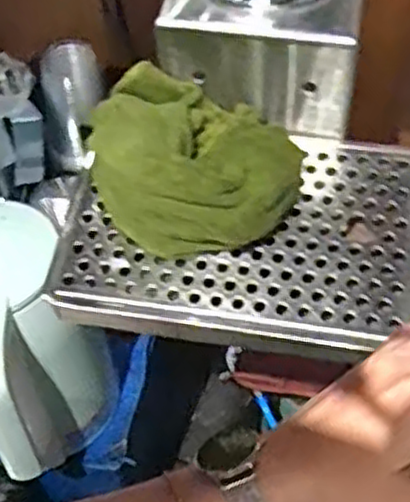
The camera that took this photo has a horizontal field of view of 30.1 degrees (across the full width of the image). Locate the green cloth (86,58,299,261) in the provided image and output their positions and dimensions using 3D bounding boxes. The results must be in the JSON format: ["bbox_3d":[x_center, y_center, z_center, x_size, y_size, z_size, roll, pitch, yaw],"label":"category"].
[{"bbox_3d":[-0.008,-0.058,0.498,0.139,0.058,0.115,8,54,9],"label":"green cloth"}]

